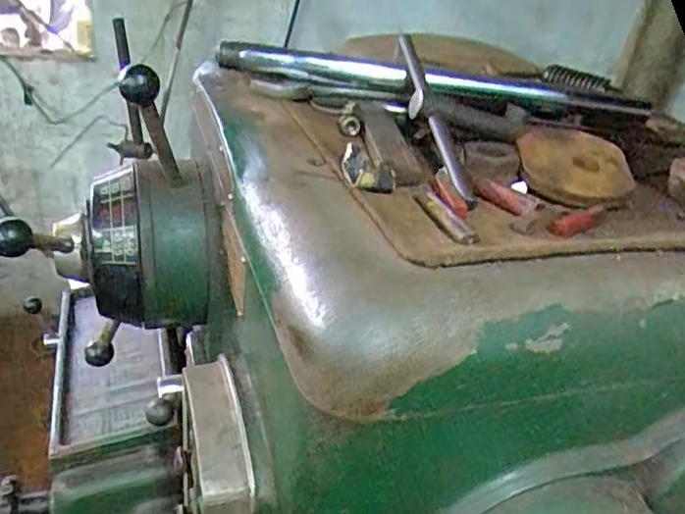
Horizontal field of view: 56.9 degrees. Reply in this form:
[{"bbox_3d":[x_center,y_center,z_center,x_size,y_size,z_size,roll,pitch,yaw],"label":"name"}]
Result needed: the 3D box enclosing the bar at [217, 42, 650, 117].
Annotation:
[{"bbox_3d":[0.089,-0.167,0.604,0.405,0.026,0.030,6,30,-3],"label":"bar"}]

